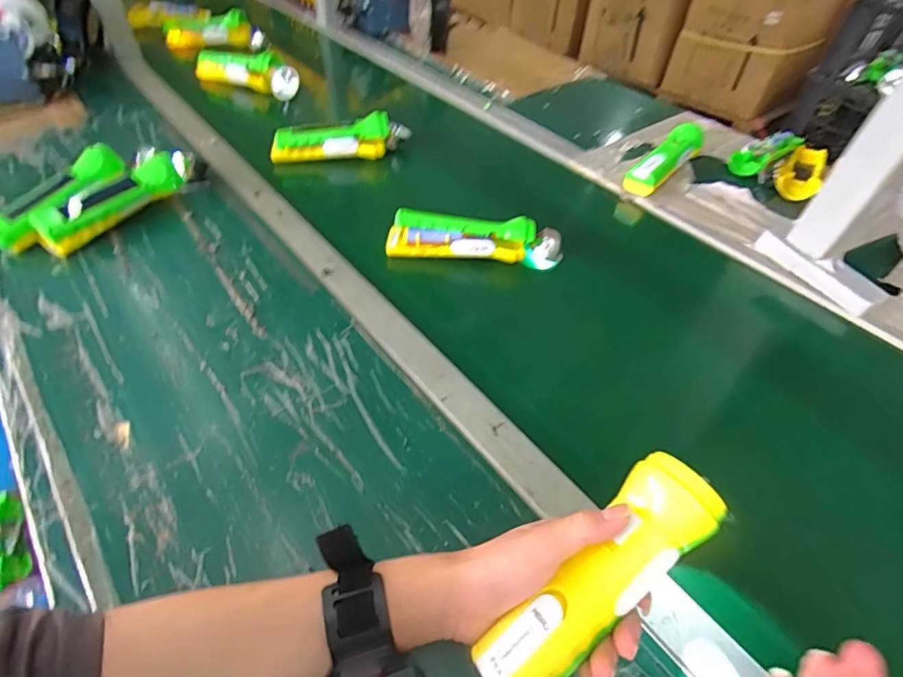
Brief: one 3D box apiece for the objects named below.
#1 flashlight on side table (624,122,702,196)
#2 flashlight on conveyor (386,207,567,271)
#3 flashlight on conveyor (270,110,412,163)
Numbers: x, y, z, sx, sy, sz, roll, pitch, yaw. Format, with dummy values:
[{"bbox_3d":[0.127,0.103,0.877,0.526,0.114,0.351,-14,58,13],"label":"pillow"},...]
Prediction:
[{"bbox_3d":[0.321,-0.266,0.738,0.051,0.052,0.172,34,54,26],"label":"flashlight on side table"},{"bbox_3d":[0.028,-0.117,0.587,0.209,0.055,0.047,-1,47,-3],"label":"flashlight on conveyor"},{"bbox_3d":[-0.158,-0.293,0.728,0.210,0.049,0.050,-16,50,-17],"label":"flashlight on conveyor"}]

